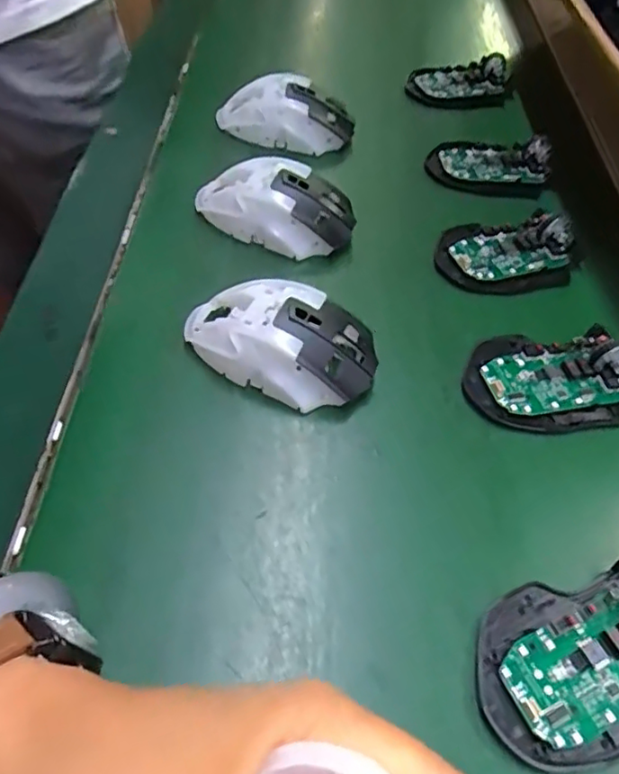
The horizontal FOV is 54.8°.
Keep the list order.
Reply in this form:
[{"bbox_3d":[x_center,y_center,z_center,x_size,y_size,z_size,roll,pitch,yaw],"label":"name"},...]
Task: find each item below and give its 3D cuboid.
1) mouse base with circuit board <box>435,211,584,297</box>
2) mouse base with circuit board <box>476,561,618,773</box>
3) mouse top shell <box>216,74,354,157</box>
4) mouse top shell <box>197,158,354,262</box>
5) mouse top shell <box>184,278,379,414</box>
[{"bbox_3d":[0.147,-0.101,0.429,0.105,0.020,0.066,-9,54,-12],"label":"mouse base with circuit board"},{"bbox_3d":[0.127,0.116,0.260,0.109,0.024,0.071,-15,56,-16],"label":"mouse base with circuit board"},{"bbox_3d":[-0.018,-0.217,0.482,0.107,0.040,0.065,-9,55,-15],"label":"mouse top shell"},{"bbox_3d":[-0.023,-0.125,0.415,0.112,0.035,0.065,5,53,-5],"label":"mouse top shell"},{"bbox_3d":[-0.017,-0.026,0.346,0.114,0.037,0.062,13,52,1],"label":"mouse top shell"}]

